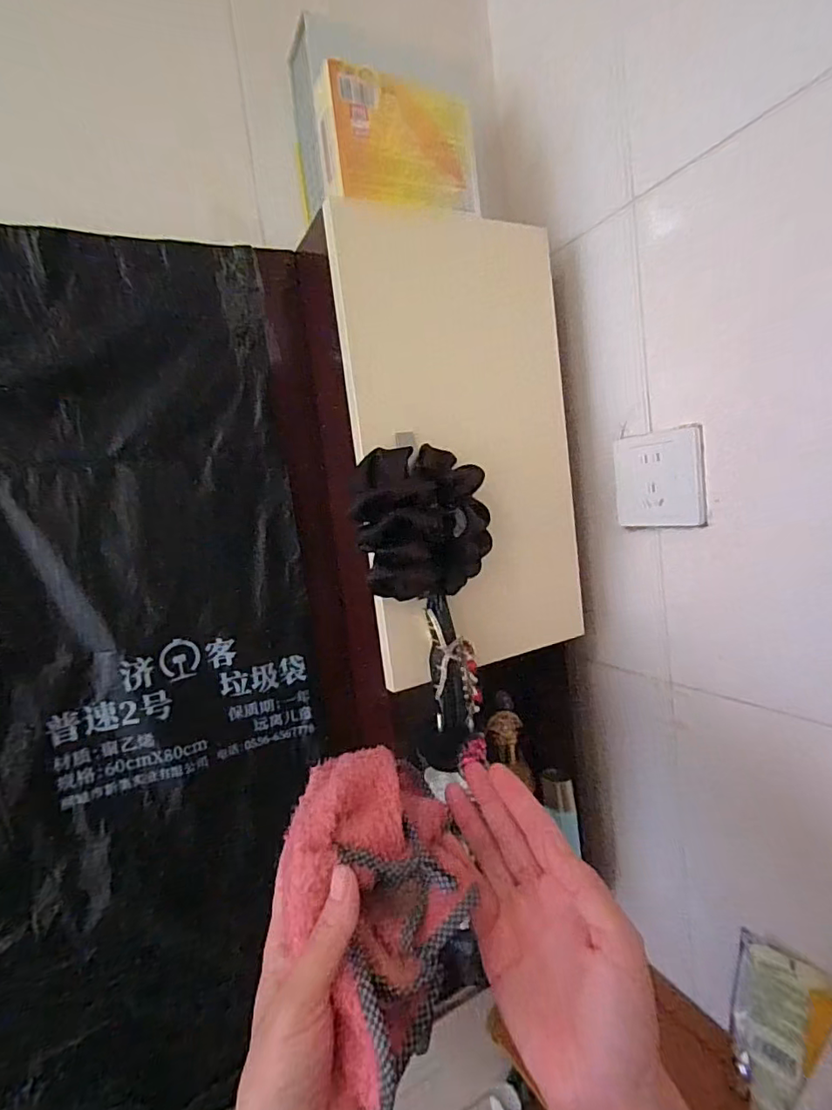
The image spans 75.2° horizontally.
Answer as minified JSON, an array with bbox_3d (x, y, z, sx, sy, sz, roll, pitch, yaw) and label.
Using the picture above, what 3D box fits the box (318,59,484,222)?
[{"bbox_3d":[-0.013,-0.350,0.465,0.134,0.101,0.033,-9,7,-26],"label":"box"}]

